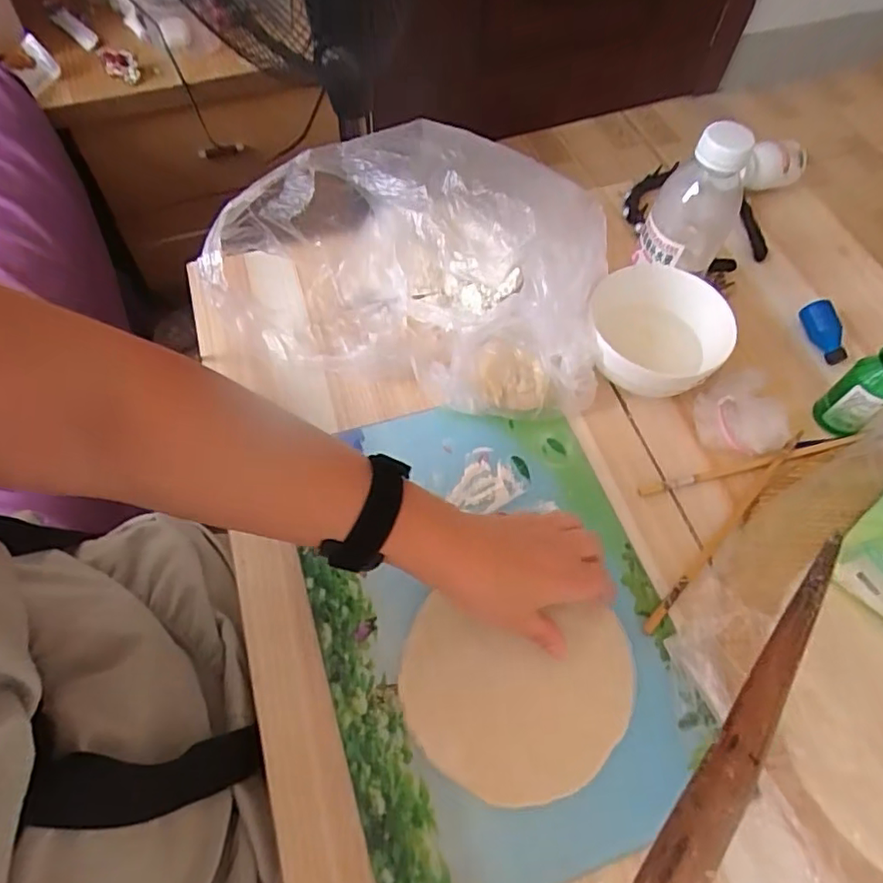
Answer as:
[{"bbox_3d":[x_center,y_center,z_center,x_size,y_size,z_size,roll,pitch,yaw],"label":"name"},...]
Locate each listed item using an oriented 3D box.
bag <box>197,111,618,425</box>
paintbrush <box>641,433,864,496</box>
[{"bbox_3d":[-0.025,-0.154,0.535,0.343,0.146,0.181,15,61,6],"label":"bag"},{"bbox_3d":[0.262,0.020,0.514,0.200,0.012,0.009,-11,63,-9],"label":"paintbrush"}]

